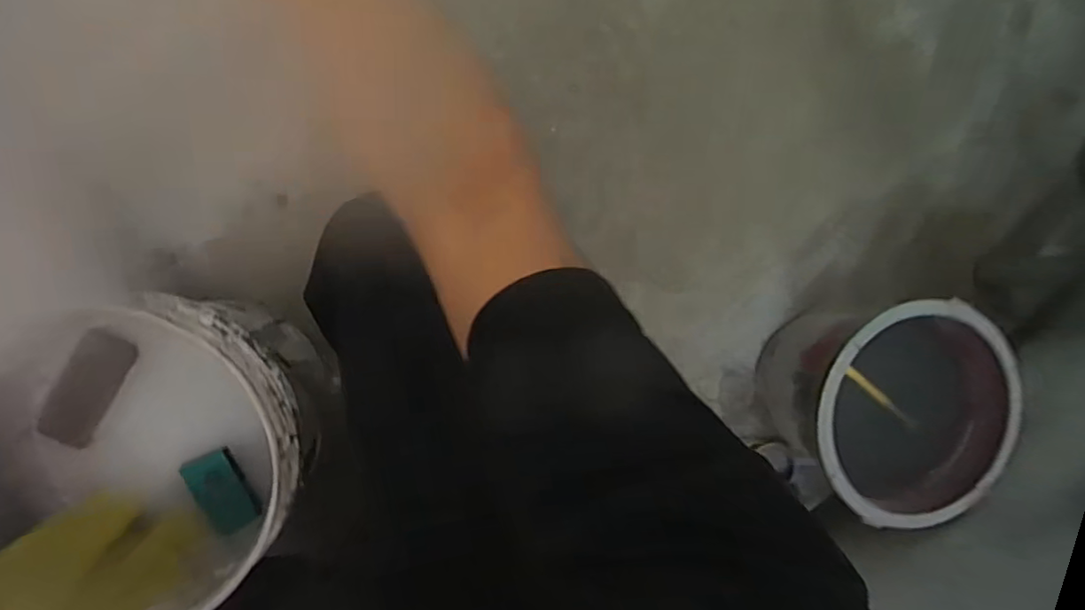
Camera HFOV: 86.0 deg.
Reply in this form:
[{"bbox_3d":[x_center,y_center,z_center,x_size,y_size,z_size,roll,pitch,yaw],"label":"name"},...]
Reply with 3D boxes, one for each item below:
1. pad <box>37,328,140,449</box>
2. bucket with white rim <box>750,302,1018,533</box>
[{"bbox_3d":[-0.480,0.087,0.614,0.053,0.011,0.125,28,89,-10],"label":"pad"},{"bbox_3d":[0.446,0.137,0.819,0.254,0.268,0.265,-1,94,-9],"label":"bucket with white rim"}]

